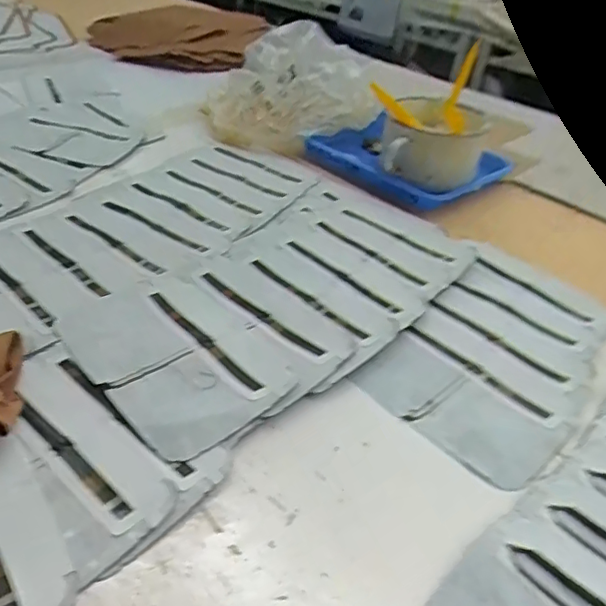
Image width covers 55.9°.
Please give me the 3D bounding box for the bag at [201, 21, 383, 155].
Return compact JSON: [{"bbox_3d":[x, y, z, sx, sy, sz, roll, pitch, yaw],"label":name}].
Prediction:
[{"bbox_3d":[-0.018,-0.328,0.883,0.224,0.138,0.183,-16,42,-26],"label":"bag"}]

